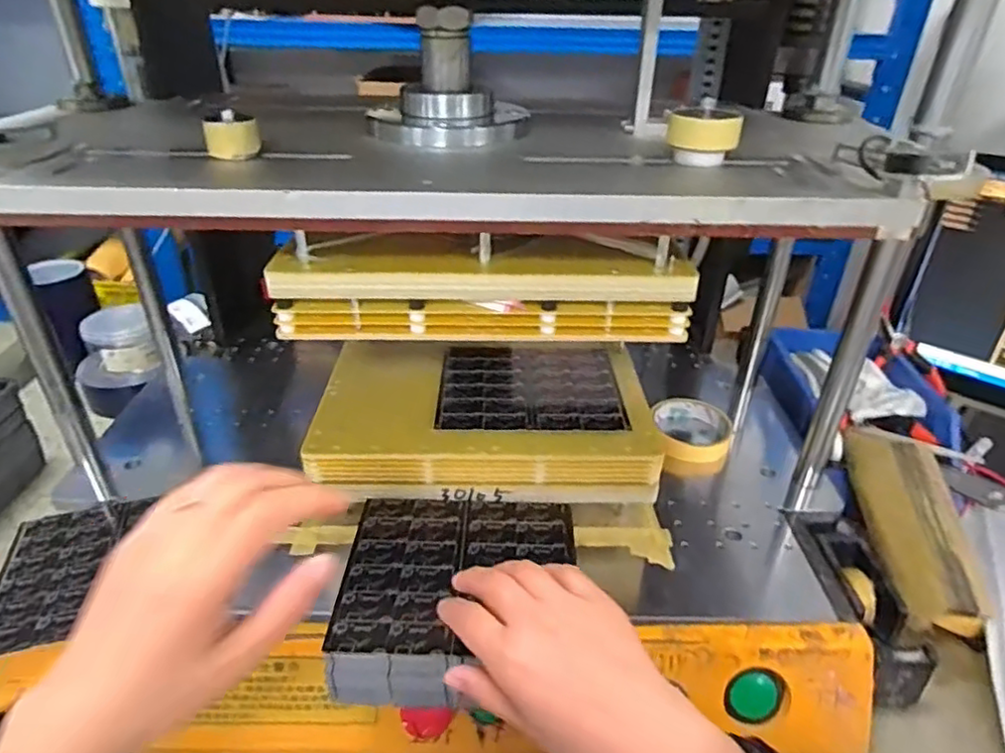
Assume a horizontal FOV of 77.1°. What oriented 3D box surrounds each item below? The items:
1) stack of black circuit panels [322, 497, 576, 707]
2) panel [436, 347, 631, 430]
[{"bbox_3d":[-0.031,0.157,0.462,0.161,0.038,0.150,2,33,2],"label":"stack of black circuit panels"},{"bbox_3d":[0.026,0.007,0.591,0.163,0.008,0.132,1,33,-1],"label":"panel"}]

